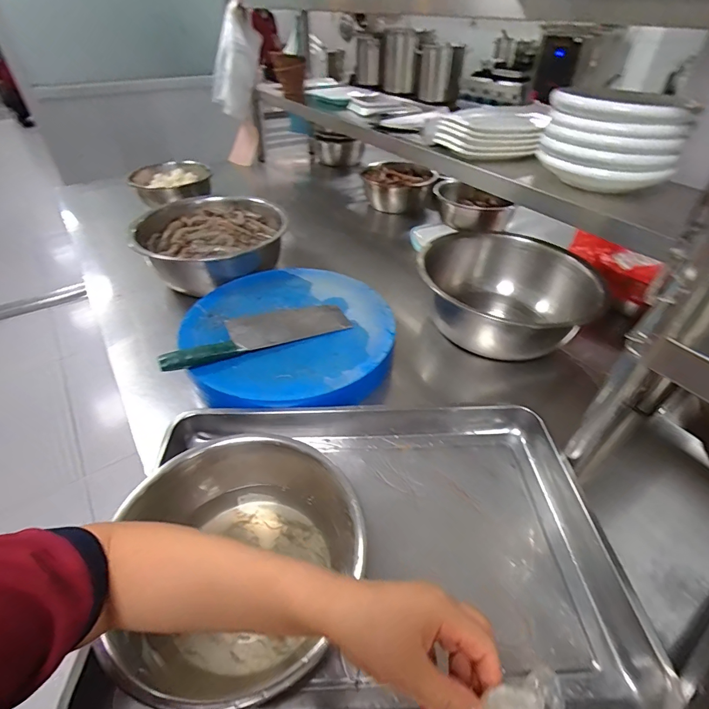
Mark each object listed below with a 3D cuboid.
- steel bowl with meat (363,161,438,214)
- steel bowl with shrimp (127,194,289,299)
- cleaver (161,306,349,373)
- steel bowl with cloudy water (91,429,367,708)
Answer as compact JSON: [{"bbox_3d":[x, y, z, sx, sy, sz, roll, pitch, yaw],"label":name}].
[{"bbox_3d":[0.161,-0.619,1.476,0.260,0.115,0.212,-3,42,-4],"label":"steel bowl with meat"},{"bbox_3d":[-0.354,-0.290,1.022,0.354,0.123,0.315,-3,42,-4],"label":"steel bowl with shrimp"},{"bbox_3d":[-0.183,-0.052,0.751,0.340,0.034,0.108,-17,45,-18],"label":"cleaver"},{"bbox_3d":[-0.125,0.239,0.470,0.260,0.110,0.271,-13,44,-15],"label":"steel bowl with cloudy water"}]

